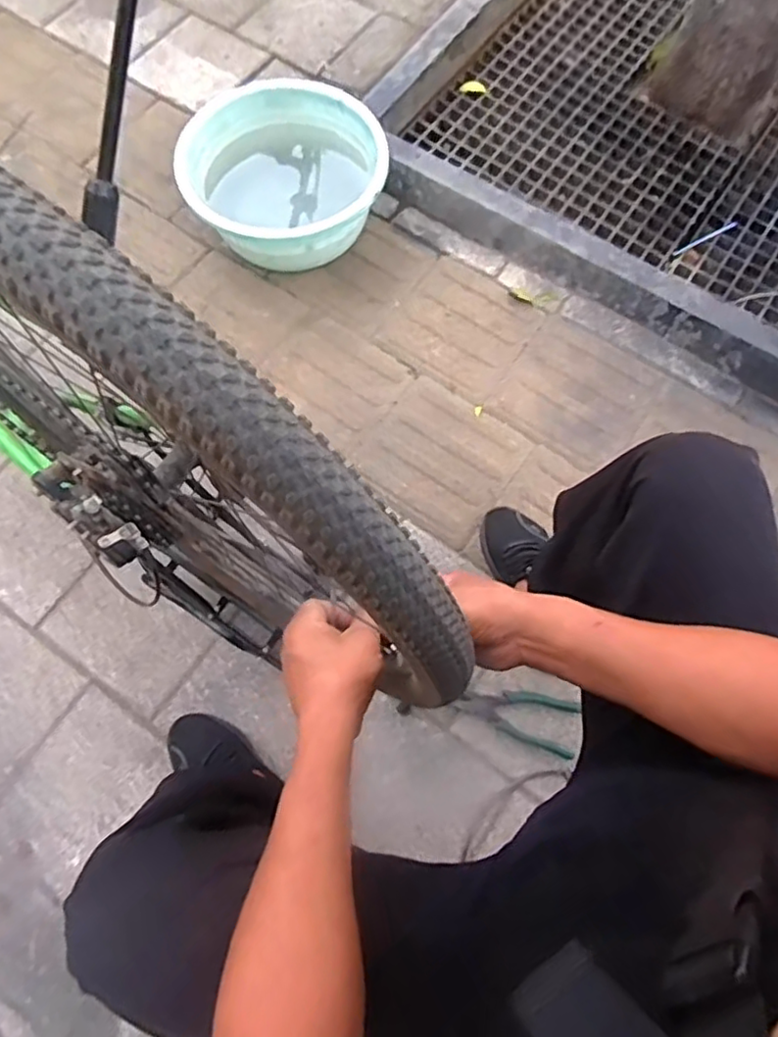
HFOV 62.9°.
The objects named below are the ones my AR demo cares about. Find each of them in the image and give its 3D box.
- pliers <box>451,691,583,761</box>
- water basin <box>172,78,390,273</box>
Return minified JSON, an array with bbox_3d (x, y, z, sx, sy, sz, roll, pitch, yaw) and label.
[{"bbox_3d":[0.194,0.293,0.958,0.184,0.021,0.078,16,73,6],"label":"pliers"},{"bbox_3d":[-0.199,-0.644,1.225,0.365,0.155,0.335,0,72,0],"label":"water basin"}]

